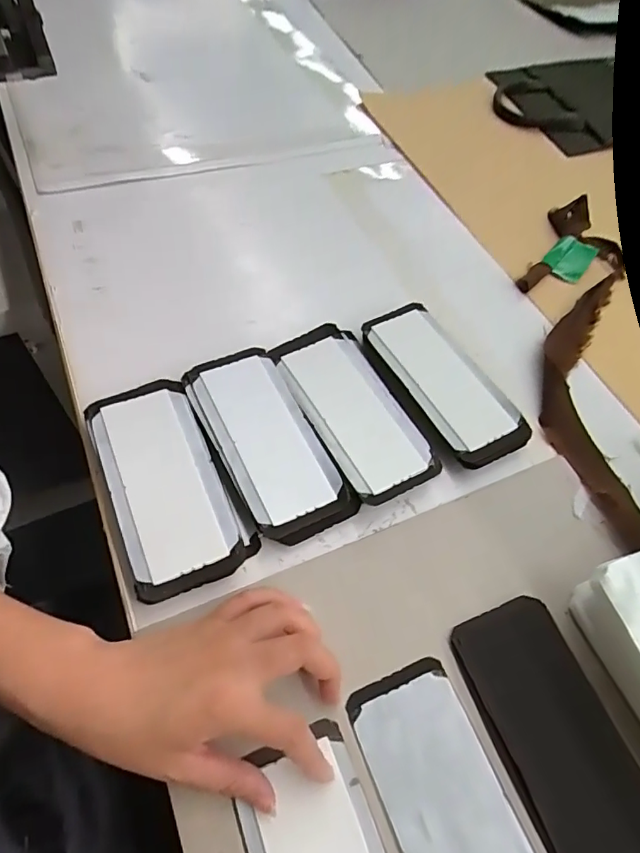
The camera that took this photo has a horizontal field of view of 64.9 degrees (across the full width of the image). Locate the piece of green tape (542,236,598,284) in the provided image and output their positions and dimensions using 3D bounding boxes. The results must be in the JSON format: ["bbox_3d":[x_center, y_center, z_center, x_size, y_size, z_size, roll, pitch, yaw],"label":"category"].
[{"bbox_3d":[0.276,-0.186,0.555,0.042,0.011,0.060,37,63,16],"label":"piece of green tape"}]

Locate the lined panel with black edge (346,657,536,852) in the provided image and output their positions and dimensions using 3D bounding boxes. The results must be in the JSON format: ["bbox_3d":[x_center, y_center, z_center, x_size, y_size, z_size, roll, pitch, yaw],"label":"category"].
[{"bbox_3d":[0.078,0.225,0.286,0.069,0.004,0.161,-18,62,-15],"label":"lined panel with black edge"}]

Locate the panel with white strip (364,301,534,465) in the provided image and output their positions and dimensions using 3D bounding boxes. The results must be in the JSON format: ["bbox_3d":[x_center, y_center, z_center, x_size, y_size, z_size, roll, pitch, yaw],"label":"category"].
[{"bbox_3d":[0.107,-0.039,0.448,0.068,0.028,0.166,-24,64,-18],"label":"panel with white strip"}]

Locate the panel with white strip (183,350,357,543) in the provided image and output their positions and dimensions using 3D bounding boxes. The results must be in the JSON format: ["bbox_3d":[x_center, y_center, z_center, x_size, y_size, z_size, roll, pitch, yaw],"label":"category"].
[{"bbox_3d":[-0.044,0.014,0.407,0.074,0.029,0.170,-24,64,-18],"label":"panel with white strip"}]

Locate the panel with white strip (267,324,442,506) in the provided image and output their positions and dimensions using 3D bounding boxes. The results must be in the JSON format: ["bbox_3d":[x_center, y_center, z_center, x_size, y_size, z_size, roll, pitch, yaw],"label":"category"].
[{"bbox_3d":[0.029,-0.015,0.430,0.082,0.028,0.164,-24,64,-18],"label":"panel with white strip"}]

